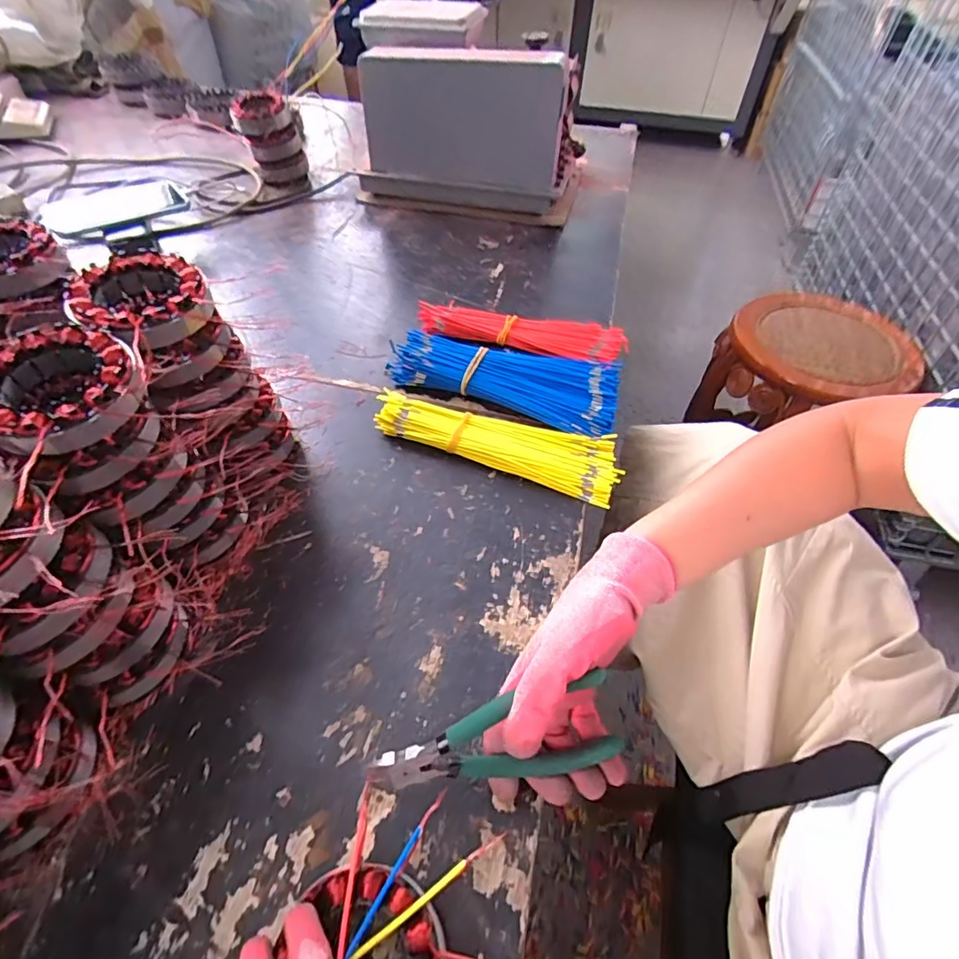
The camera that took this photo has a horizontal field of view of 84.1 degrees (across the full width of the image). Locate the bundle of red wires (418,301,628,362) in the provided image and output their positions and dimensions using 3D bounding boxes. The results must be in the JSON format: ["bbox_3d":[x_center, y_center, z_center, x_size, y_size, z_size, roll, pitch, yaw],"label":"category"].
[{"bbox_3d":[0.050,-0.180,0.645,0.247,0.024,0.055,11,50,6],"label":"bundle of red wires"}]

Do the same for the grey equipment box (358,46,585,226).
[{"bbox_3d":[-0.008,-0.542,0.830,0.329,0.218,0.128,12,51,7],"label":"grey equipment box"}]

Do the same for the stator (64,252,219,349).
[{"bbox_3d":[-0.237,-0.125,0.375,0.082,0.030,0.082,38,58,25],"label":"stator"}]

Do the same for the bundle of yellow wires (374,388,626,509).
[{"bbox_3d":[0.018,-0.042,0.530,0.243,0.024,0.070,19,52,13],"label":"bundle of yellow wires"}]

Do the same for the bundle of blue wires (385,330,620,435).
[{"bbox_3d":[0.028,-0.115,0.583,0.245,0.037,0.093,19,52,13],"label":"bundle of blue wires"}]

